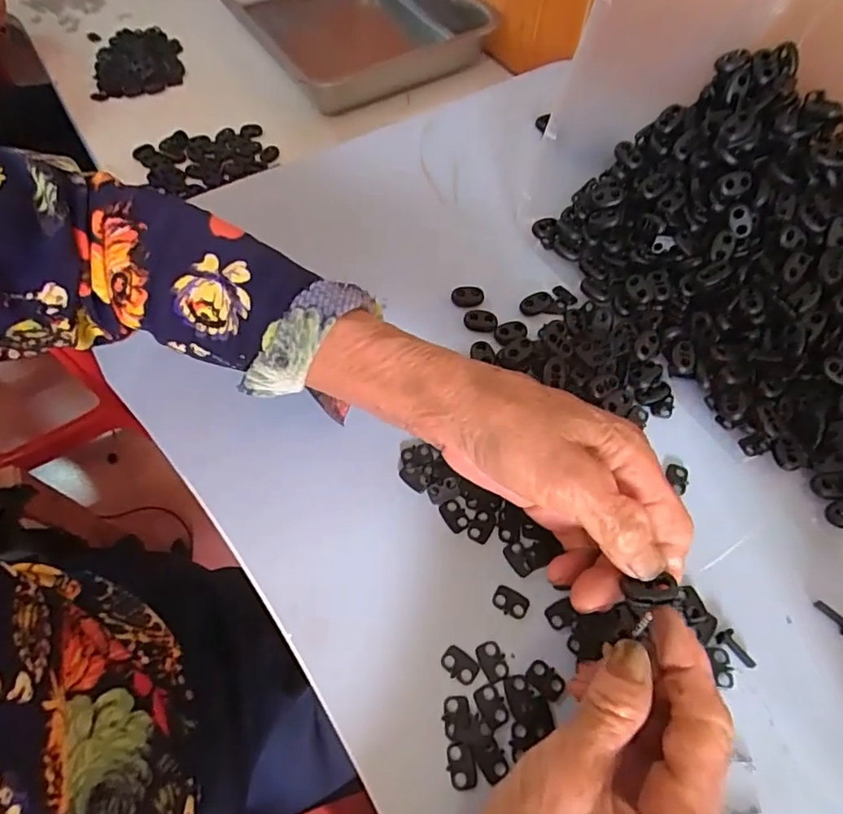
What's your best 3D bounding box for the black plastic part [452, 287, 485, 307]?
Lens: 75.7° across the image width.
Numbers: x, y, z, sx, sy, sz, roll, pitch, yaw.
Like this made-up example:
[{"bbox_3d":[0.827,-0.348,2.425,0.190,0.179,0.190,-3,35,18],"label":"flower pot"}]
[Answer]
[{"bbox_3d":[0.032,-0.075,0.371,0.022,0.006,0.014,-11,62,-6],"label":"black plastic part"}]

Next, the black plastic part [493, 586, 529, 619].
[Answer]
[{"bbox_3d":[0.047,0.101,0.281,0.019,0.004,0.012,25,65,13],"label":"black plastic part"}]

